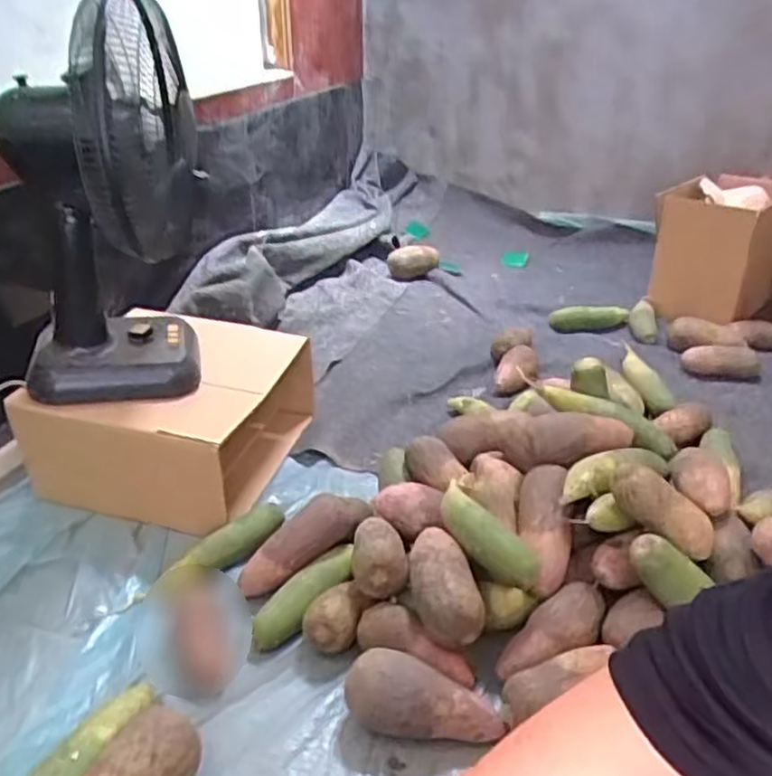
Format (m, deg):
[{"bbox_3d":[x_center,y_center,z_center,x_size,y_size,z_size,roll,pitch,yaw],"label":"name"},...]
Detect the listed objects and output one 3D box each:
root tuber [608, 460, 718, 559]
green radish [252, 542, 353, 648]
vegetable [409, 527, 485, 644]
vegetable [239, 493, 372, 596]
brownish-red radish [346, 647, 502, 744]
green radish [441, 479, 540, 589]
[{"bbox_3d":[0.328,0.142,0.840,0.136,0.059,0.058,39,40,8],"label":"root tuber"},{"bbox_3d":[-0.100,0.265,0.908,0.053,0.046,0.175,21,36,34],"label":"green radish"},{"bbox_3d":[0.066,0.239,0.843,0.073,0.071,0.160,-3,30,-6],"label":"vegetable"},{"bbox_3d":[-0.112,0.202,0.952,0.204,0.067,0.054,-34,41,-21],"label":"vegetable"},{"bbox_3d":[0.039,0.333,0.762,0.166,0.072,0.075,3,30,5],"label":"brownish-red radish"},{"bbox_3d":[0.118,0.179,0.890,0.070,0.048,0.169,-22,37,-34],"label":"green radish"}]

